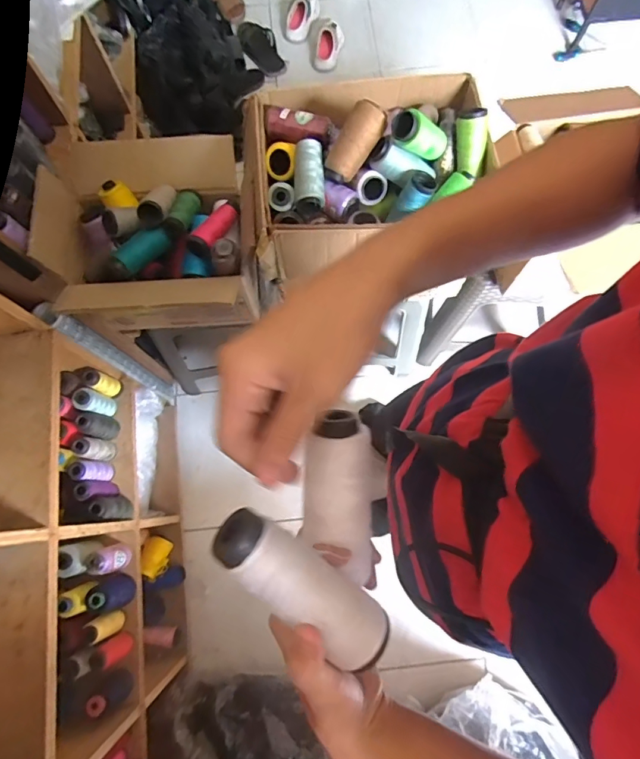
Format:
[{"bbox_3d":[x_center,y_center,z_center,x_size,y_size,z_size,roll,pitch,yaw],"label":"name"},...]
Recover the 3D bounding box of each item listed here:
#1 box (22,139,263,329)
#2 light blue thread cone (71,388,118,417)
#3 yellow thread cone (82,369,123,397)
[{"bbox_3d":[-0.307,-0.250,0.850,0.344,0.223,0.334,-9,74,-2],"label":"box"},{"bbox_3d":[-0.481,0.051,0.970,0.046,0.102,0.044,17,75,5],"label":"light blue thread cone"},{"bbox_3d":[-0.471,0.008,0.984,0.040,0.113,0.044,26,76,8],"label":"yellow thread cone"}]

